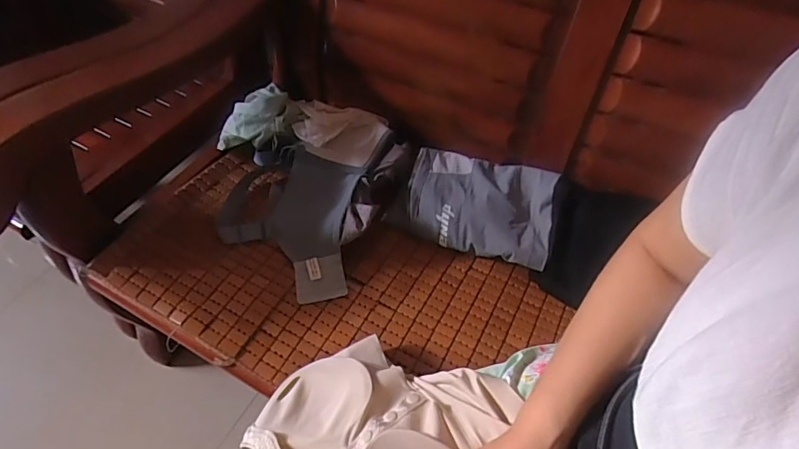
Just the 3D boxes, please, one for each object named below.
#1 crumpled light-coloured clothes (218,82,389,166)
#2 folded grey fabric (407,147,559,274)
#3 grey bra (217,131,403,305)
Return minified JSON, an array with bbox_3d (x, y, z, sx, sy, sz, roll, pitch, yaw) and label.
[{"bbox_3d":[-0.168,-0.180,0.799,0.279,0.038,0.160,16,55,12],"label":"crumpled light-coloured clothes"},{"bbox_3d":[0.126,-0.040,0.737,0.225,0.031,0.182,15,55,11],"label":"folded grey fabric"},{"bbox_3d":[-0.142,-0.055,0.730,0.248,0.048,0.329,14,55,11],"label":"grey bra"}]

